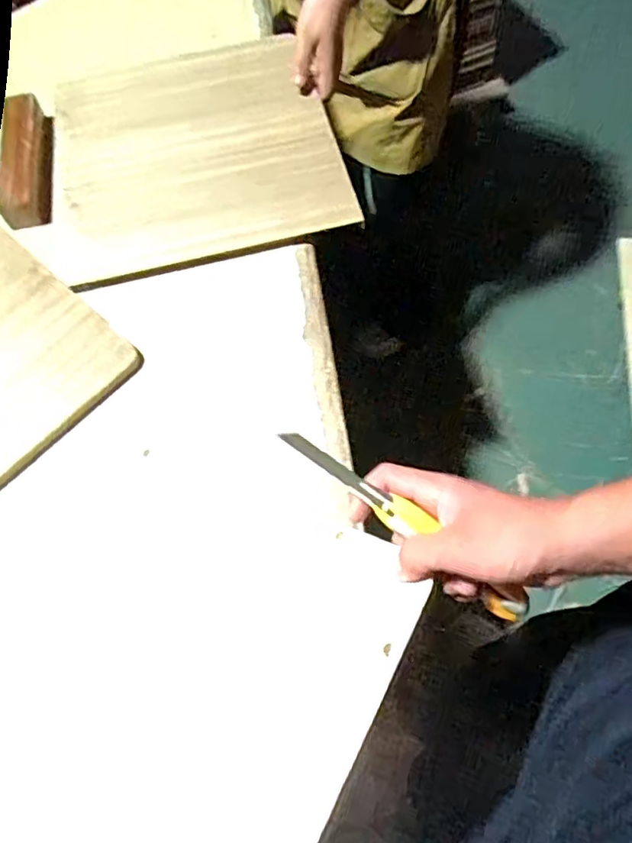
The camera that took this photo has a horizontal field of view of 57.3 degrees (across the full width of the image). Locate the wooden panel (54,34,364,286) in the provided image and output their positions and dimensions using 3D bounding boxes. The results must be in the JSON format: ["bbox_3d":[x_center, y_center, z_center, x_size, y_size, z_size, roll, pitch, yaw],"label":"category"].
[{"bbox_3d":[-0.153,-0.349,0.735,0.342,0.018,0.336,-14,71,0],"label":"wooden panel"}]

